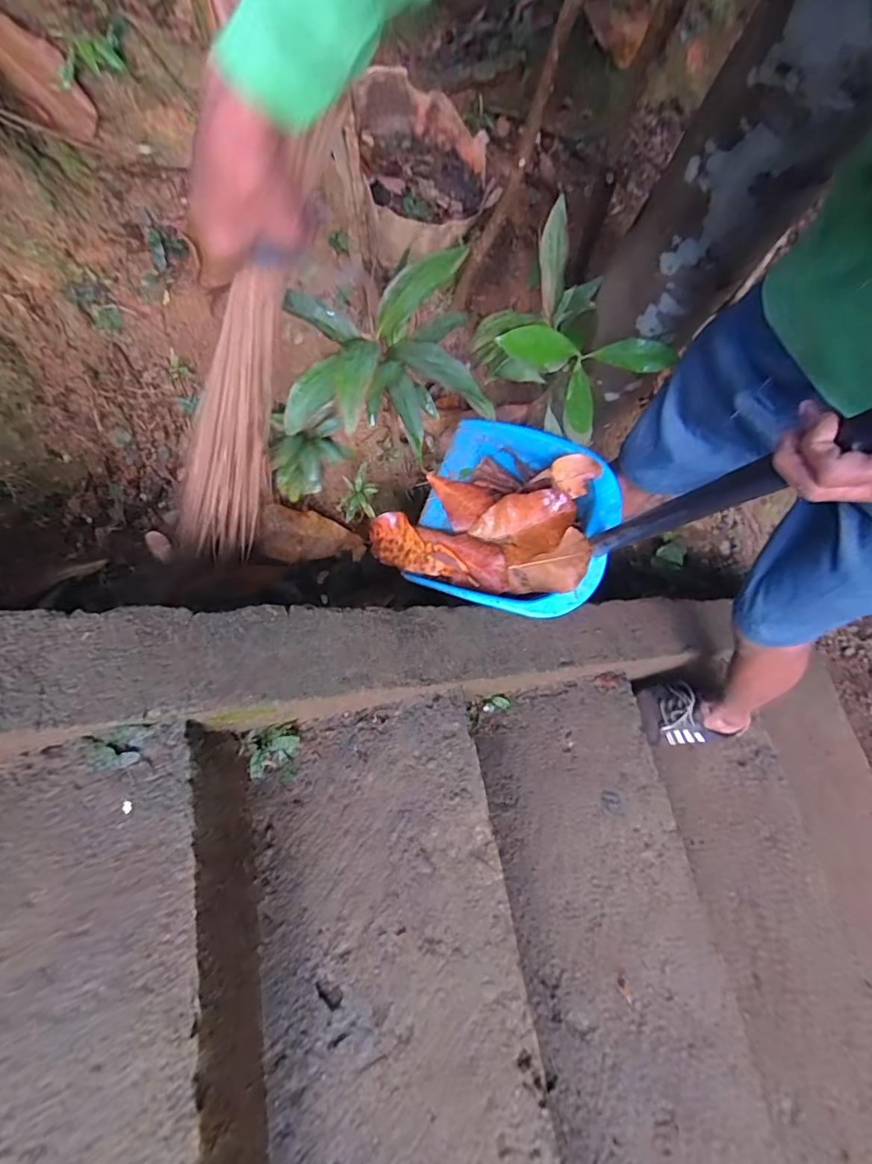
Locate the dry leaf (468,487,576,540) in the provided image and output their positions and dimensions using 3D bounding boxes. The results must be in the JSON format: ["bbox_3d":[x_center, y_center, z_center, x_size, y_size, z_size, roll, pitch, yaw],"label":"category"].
[{"bbox_3d":[0.122,-0.104,0.777,0.151,0.032,0.046,-18,68,23],"label":"dry leaf"}]

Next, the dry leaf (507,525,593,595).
[{"bbox_3d":[0.166,-0.018,0.755,0.128,0.014,0.076,-35,61,10],"label":"dry leaf"}]

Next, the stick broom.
[{"bbox_3d":[-0.196,-0.192,0.553,0.078,0.504,0.037,-22,68,-41],"label":"stick broom"}]

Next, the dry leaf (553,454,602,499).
[{"bbox_3d":[0.205,-0.161,0.779,0.061,0.013,0.059,25,111,7],"label":"dry leaf"}]

